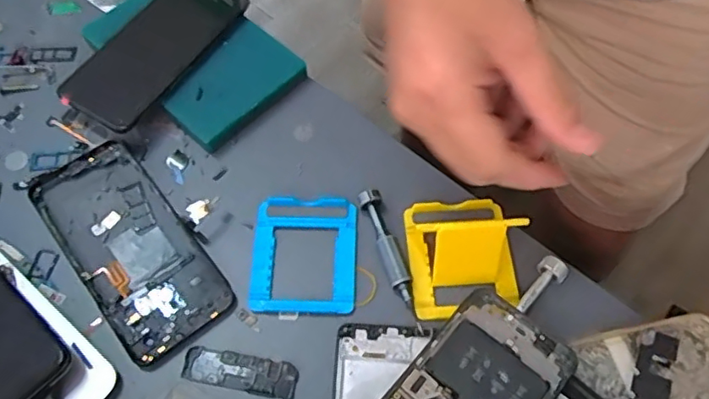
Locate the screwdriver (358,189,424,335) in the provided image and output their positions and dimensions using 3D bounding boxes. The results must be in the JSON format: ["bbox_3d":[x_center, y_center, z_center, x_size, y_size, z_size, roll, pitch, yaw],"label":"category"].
[{"bbox_3d":[0.025,0.040,0.403,0.015,0.011,0.103,-15,63,-7],"label":"screwdriver"}]

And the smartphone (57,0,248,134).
[{"bbox_3d":[-0.163,-0.126,0.475,0.078,0.008,0.158,28,66,15],"label":"smartphone"}]

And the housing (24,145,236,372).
[{"bbox_3d":[-0.158,0.031,0.413,0.076,0.012,0.169,-37,67,-17],"label":"housing"}]

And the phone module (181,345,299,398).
[{"bbox_3d":[-0.073,0.110,0.374,0.072,0.004,0.022,8,63,5],"label":"phone module"}]

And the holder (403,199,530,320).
[{"bbox_3d":[0.073,0.029,0.388,0.069,0.054,0.083,-3,62,-1],"label":"holder"}]

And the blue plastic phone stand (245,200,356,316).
[{"bbox_3d":[-0.036,0.038,0.411,0.073,0.007,0.084,2,62,2],"label":"blue plastic phone stand"}]

